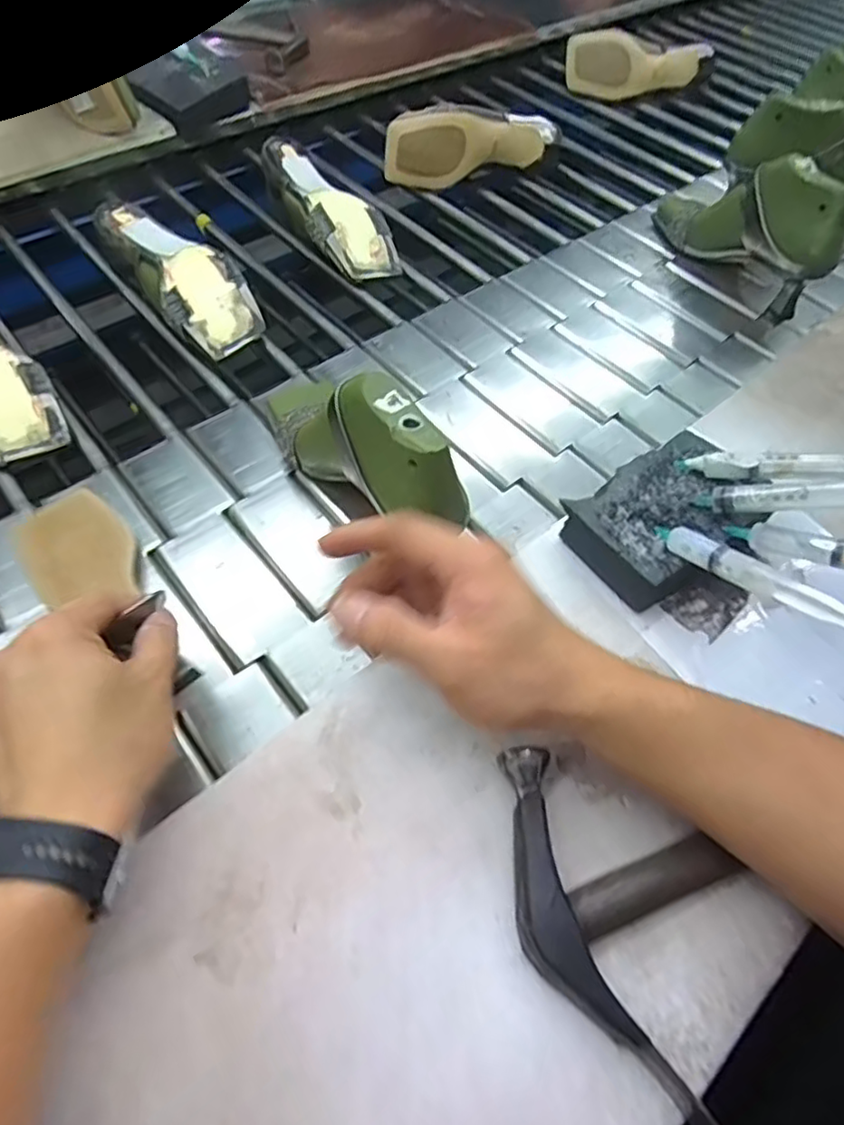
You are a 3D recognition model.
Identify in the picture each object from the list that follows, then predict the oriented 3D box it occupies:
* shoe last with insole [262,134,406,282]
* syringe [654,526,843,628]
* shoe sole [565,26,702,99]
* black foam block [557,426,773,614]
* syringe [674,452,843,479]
[{"bbox_3d":[-0.108,-0.391,0.712,0.086,0.059,0.230,-25,61,-18],"label":"shoe last with insole"},{"bbox_3d":[0.176,0.005,0.347,0.011,0.019,0.146,-19,28,-15],"label":"syringe"},{"bbox_3d":[0.317,-0.742,0.966,0.199,0.080,0.046,3,56,-2],"label":"shoe sole"},{"bbox_3d":[0.166,-0.028,0.428,0.125,0.035,0.092,-29,63,-20],"label":"black foam block"},{"bbox_3d":[0.234,-0.061,0.405,0.133,0.015,0.012,5,53,28],"label":"syringe"}]

